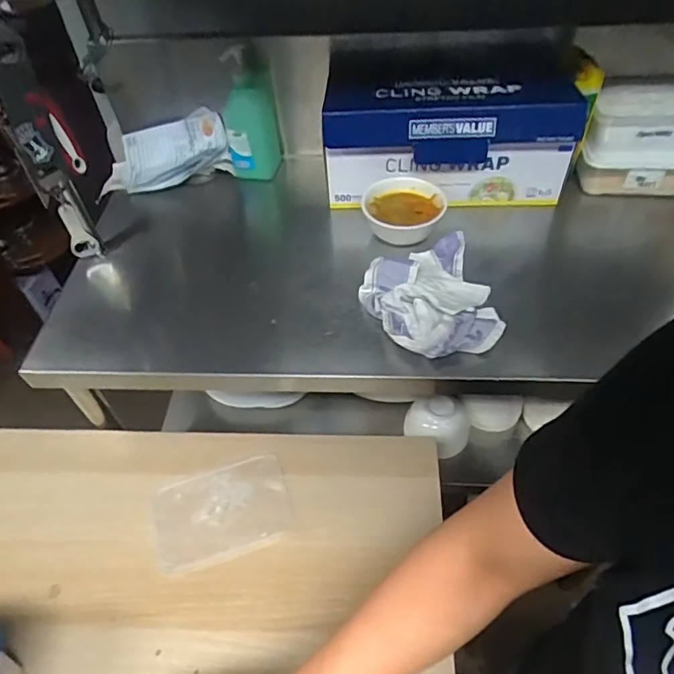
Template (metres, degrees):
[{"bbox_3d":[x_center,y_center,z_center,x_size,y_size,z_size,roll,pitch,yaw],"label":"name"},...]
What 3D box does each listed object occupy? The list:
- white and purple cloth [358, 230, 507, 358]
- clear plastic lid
[{"bbox_3d":[0.125,-0.053,0.666,0.157,0.045,0.176,-18,51,-11],"label":"white and purple cloth"},{"bbox_3d":[-0.153,0.226,0.690,0.177,0.010,0.123,-15,51,-9],"label":"clear plastic lid"}]

